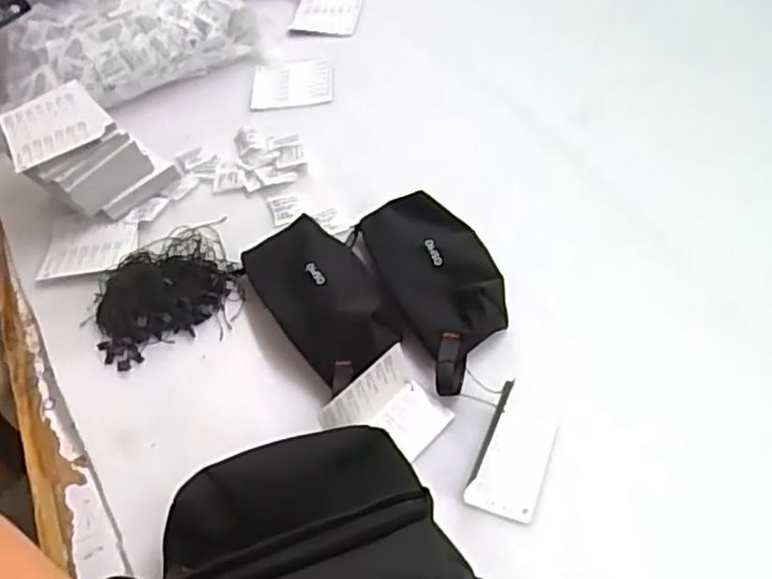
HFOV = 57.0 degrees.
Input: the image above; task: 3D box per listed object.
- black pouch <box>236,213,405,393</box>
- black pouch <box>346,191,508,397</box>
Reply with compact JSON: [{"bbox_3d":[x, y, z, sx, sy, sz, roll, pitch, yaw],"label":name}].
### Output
[{"bbox_3d":[-0.057,0.005,0.648,0.094,0.047,0.207,-30,53,-16],"label":"black pouch"},{"bbox_3d":[0.048,-0.010,0.653,0.100,0.041,0.215,-19,51,-8],"label":"black pouch"}]

